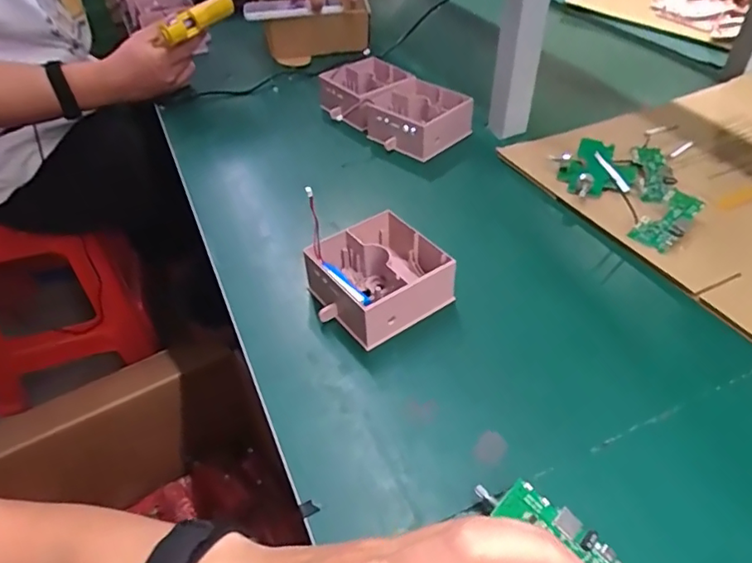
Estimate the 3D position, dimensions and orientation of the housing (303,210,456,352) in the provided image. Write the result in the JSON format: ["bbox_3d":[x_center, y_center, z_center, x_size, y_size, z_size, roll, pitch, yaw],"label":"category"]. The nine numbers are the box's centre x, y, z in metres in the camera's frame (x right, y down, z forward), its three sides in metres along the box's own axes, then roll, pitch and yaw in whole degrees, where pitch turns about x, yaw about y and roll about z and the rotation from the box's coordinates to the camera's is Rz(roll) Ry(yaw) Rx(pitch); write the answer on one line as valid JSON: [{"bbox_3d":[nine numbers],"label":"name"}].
[{"bbox_3d":[0.002,-0.005,0.516,0.120,0.052,0.108,-28,48,-25],"label":"housing"}]

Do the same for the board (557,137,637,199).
[{"bbox_3d":[0.253,-0.130,0.642,0.086,0.032,0.068,-15,44,-12],"label":"board"}]

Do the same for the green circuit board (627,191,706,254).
[{"bbox_3d":[0.299,-0.061,0.569,0.079,0.007,0.039,-40,59,-14],"label":"green circuit board"}]

